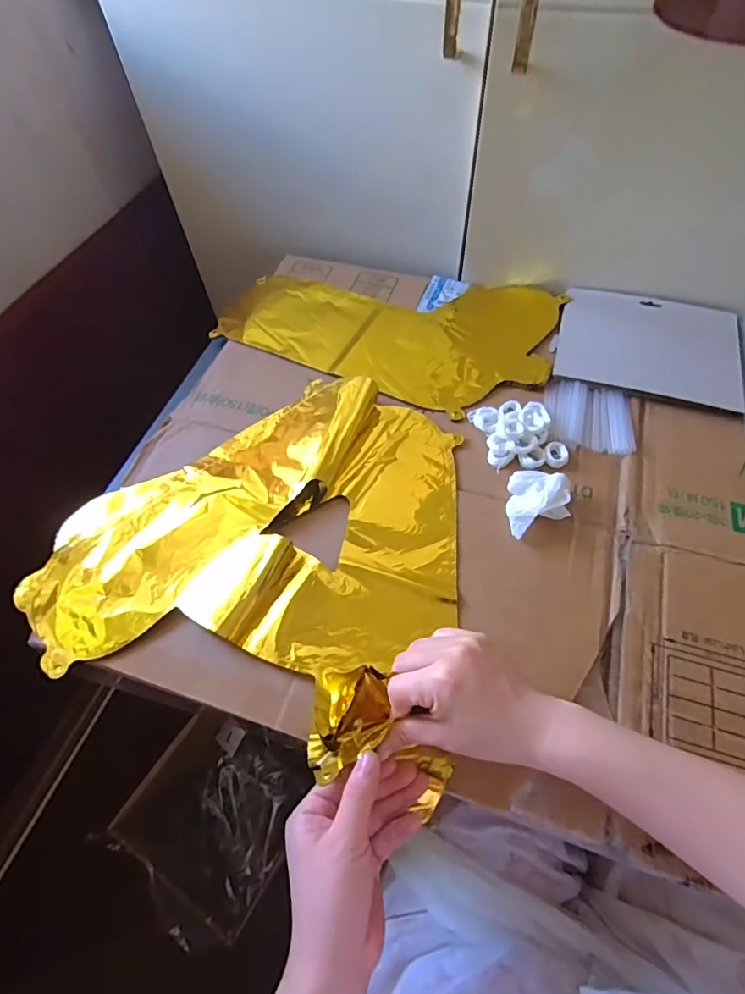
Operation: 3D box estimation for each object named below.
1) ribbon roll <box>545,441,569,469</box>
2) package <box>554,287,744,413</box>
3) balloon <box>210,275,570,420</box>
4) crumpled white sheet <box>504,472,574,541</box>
[{"bbox_3d":[0.182,-0.042,0.489,0.023,0.006,0.029,10,59,7],"label":"ribbon roll"},{"bbox_3d":[0.315,-0.174,0.561,0.192,0.009,0.166,15,60,10],"label":"package"},{"bbox_3d":[0.016,-0.216,0.606,0.386,0.023,0.229,20,61,13],"label":"balloon"},{"bbox_3d":[0.151,0.007,0.447,0.054,0.022,0.065,8,59,6],"label":"crumpled white sheet"}]

